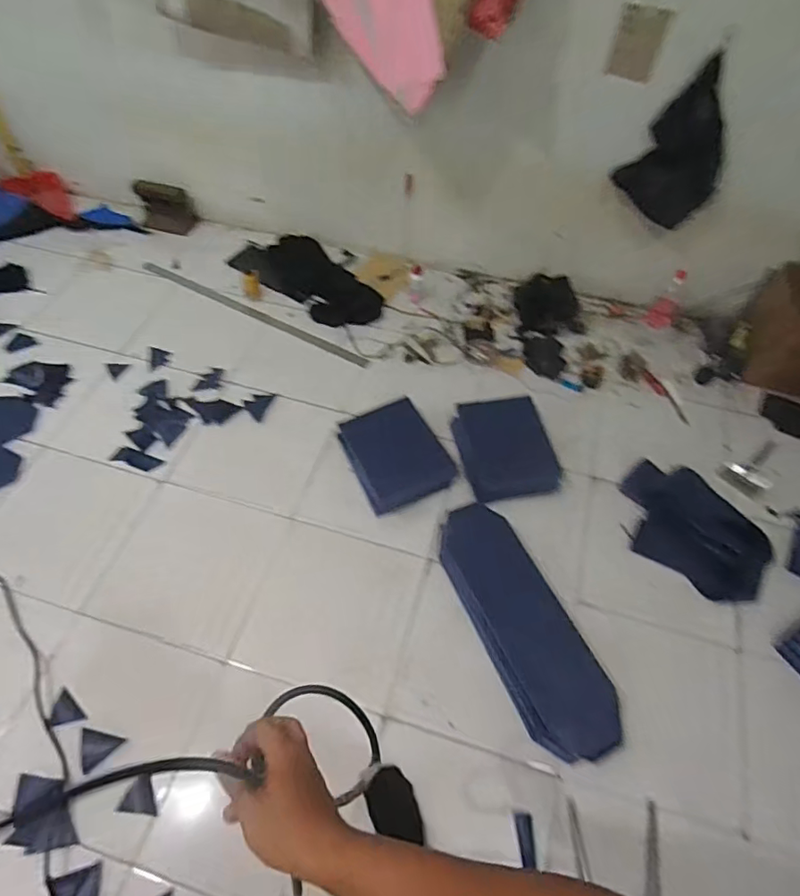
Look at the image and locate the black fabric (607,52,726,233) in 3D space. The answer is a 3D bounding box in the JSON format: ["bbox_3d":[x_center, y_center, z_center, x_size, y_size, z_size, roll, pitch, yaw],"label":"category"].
[{"bbox_3d":[0.771,-0.825,1.459,0.251,0.398,0.068,23,58,13],"label":"black fabric"}]

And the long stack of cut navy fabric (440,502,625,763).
[{"bbox_3d":[0.307,0.420,1.319,0.221,0.095,0.641,-19,61,-14],"label":"long stack of cut navy fabric"}]

